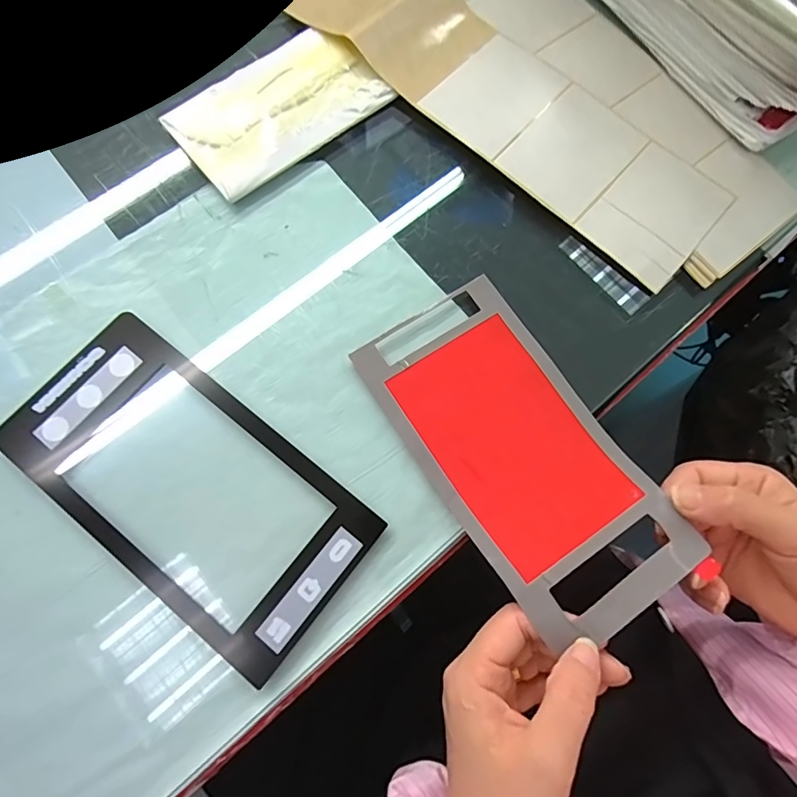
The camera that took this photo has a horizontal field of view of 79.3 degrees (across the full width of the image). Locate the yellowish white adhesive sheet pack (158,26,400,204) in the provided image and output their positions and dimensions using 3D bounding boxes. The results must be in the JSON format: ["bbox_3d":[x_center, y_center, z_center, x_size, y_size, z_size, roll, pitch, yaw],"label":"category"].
[{"bbox_3d":[-0.081,-0.198,0.329,0.136,0.012,0.080,-37,79,-10],"label":"yellowish white adhesive sheet pack"}]

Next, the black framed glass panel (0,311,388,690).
[{"bbox_3d":[-0.115,0.045,0.264,0.198,0.010,0.098,38,78,8],"label":"black framed glass panel"}]

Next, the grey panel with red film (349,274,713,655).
[{"bbox_3d":[0.066,0.027,0.266,0.097,0.023,0.194,-32,78,-9],"label":"grey panel with red film"}]

